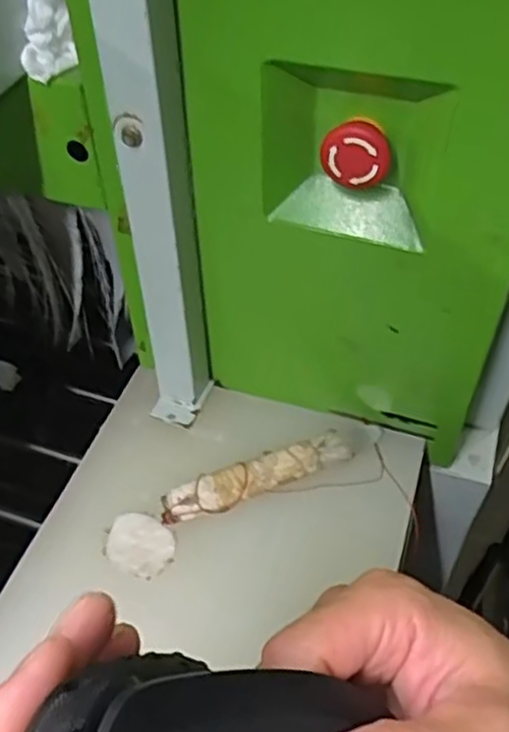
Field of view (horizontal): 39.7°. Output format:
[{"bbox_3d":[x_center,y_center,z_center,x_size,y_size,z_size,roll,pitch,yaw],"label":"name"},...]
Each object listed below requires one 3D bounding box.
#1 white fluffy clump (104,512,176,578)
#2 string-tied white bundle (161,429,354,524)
[{"bbox_3d":[-0.077,0.118,0.471,0.047,0.004,0.039,28,55,21],"label":"white fluffy clump"},{"bbox_3d":[0.002,0.078,0.500,0.137,0.018,0.028,-18,52,-15],"label":"string-tied white bundle"}]

